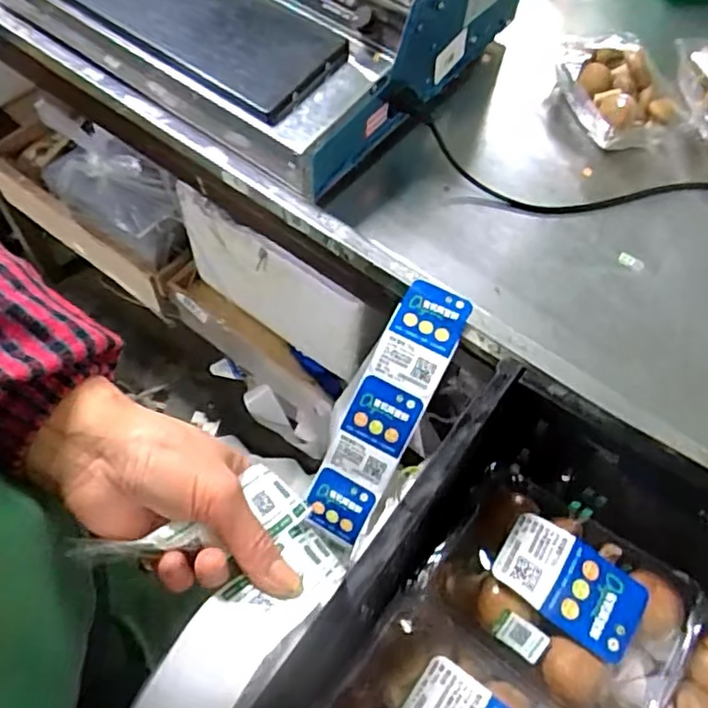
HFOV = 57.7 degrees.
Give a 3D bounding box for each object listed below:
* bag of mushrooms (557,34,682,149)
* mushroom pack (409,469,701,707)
[{"bbox_3d":[0.305,-0.310,0.765,0.090,0.071,0.153,-17,63,-12],"label":"bag of mushrooms"},{"bbox_3d":[0.148,0.171,0.453,0.180,0.052,0.129,32,64,14],"label":"mushroom pack"}]

